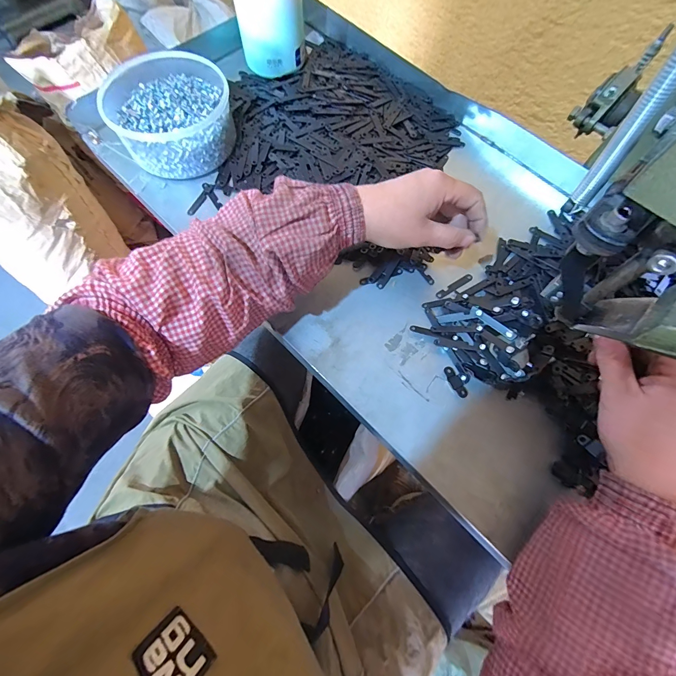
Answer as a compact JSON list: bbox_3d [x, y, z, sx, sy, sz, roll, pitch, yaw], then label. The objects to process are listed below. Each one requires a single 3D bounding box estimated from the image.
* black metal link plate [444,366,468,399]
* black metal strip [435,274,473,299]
[{"bbox_3d":[0.122,0.046,0.353,0.012,0.004,0.034,-26,73,-10],"label":"black metal link plate"},{"bbox_3d":[0.135,-0.061,0.396,0.051,0.004,0.009,-29,73,-11],"label":"black metal strip"}]

